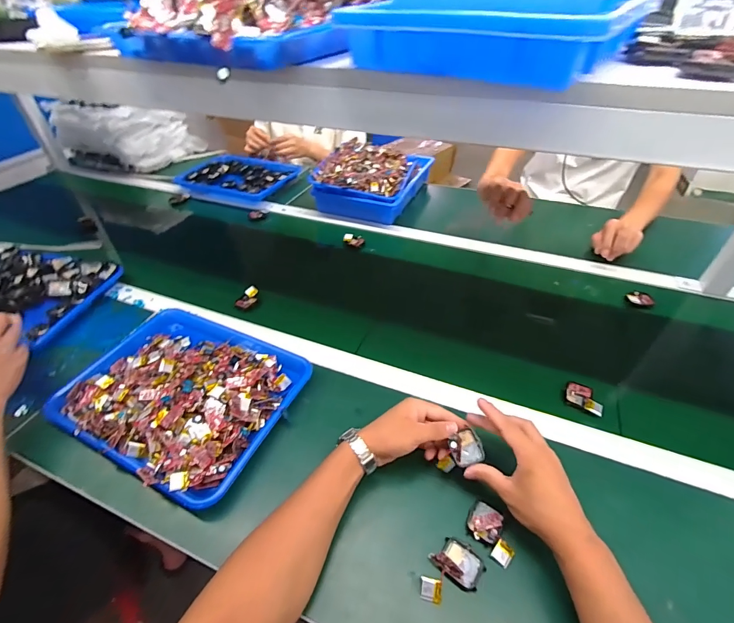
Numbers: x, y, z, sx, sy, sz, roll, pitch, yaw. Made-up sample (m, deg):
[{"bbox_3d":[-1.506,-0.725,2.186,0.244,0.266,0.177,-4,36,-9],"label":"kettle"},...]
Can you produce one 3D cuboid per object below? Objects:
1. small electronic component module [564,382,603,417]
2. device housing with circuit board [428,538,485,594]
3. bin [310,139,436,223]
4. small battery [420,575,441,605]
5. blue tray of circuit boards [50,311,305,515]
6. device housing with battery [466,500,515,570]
[{"bbox_3d":[0.328,0.131,0.555,0.051,0.011,0.045,21,48,24],"label":"small electronic component module"},{"bbox_3d":[0.102,0.273,0.403,0.052,0.016,0.039,27,50,28],"label":"device housing with circuit board"},{"bbox_3d":[0.020,-0.384,1.051,0.262,0.100,0.323,11,45,15],"label":"bin"},{"bbox_3d":[0.068,0.295,0.390,0.022,0.009,0.021,7,44,10],"label":"small battery"},{"bbox_3d":[-0.282,0.110,0.567,0.334,0.052,0.260,18,47,21],"label":"blue tray of circuit boards"},{"bbox_3d":[0.146,0.254,0.427,0.044,0.008,0.061,-32,50,-28],"label":"device housing with battery"}]

